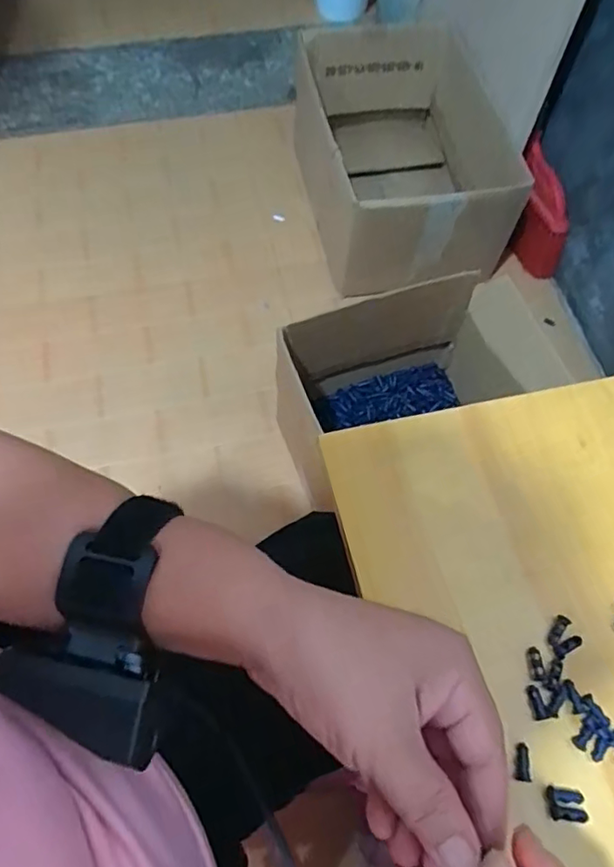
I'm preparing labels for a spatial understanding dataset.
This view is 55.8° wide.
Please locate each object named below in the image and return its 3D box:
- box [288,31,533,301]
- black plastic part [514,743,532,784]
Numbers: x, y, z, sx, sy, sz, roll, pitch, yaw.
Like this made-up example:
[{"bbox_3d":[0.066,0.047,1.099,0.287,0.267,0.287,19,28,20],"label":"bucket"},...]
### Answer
[{"bbox_3d":[0.149,-0.476,1.007,0.277,0.203,0.462,-11,65,-7],"label":"box"},{"bbox_3d":[0.106,0.162,0.285,0.007,0.004,0.017,3,64,-1],"label":"black plastic part"}]

